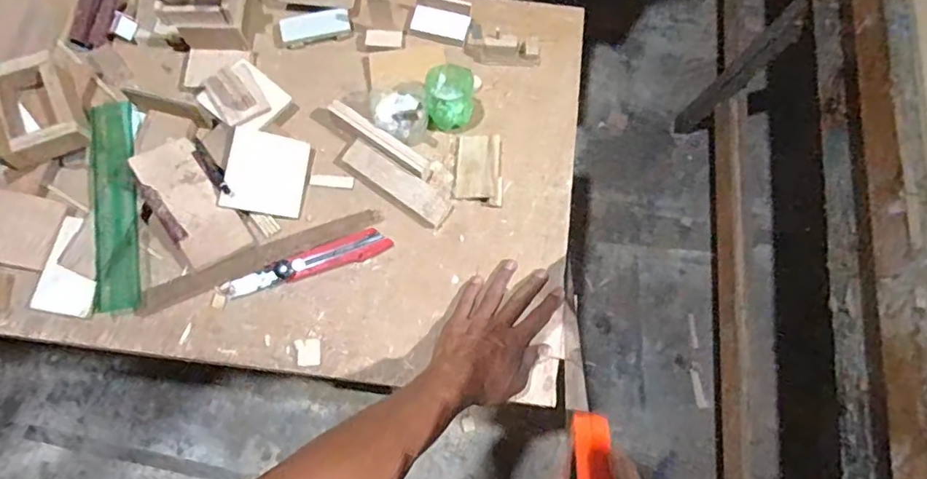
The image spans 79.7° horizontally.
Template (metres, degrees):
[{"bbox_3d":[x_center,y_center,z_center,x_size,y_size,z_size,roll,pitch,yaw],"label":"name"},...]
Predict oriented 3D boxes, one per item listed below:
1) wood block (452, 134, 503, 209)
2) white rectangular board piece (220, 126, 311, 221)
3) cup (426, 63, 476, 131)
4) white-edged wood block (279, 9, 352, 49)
[{"bbox_3d":[0.020,-0.086,0.672,0.057,0.012,0.089,4,71,0],"label":"wood block"},{"bbox_3d":[-0.230,-0.077,0.650,0.087,0.005,0.095,10,77,-16],"label":"white rectangular board piece"},{"bbox_3d":[-0.015,-0.176,0.667,0.056,0.063,0.057,0,71,-1],"label":"cup"},{"bbox_3d":[-0.190,-0.273,0.718,0.088,0.017,0.035,-14,72,-6],"label":"white-edged wood block"}]

